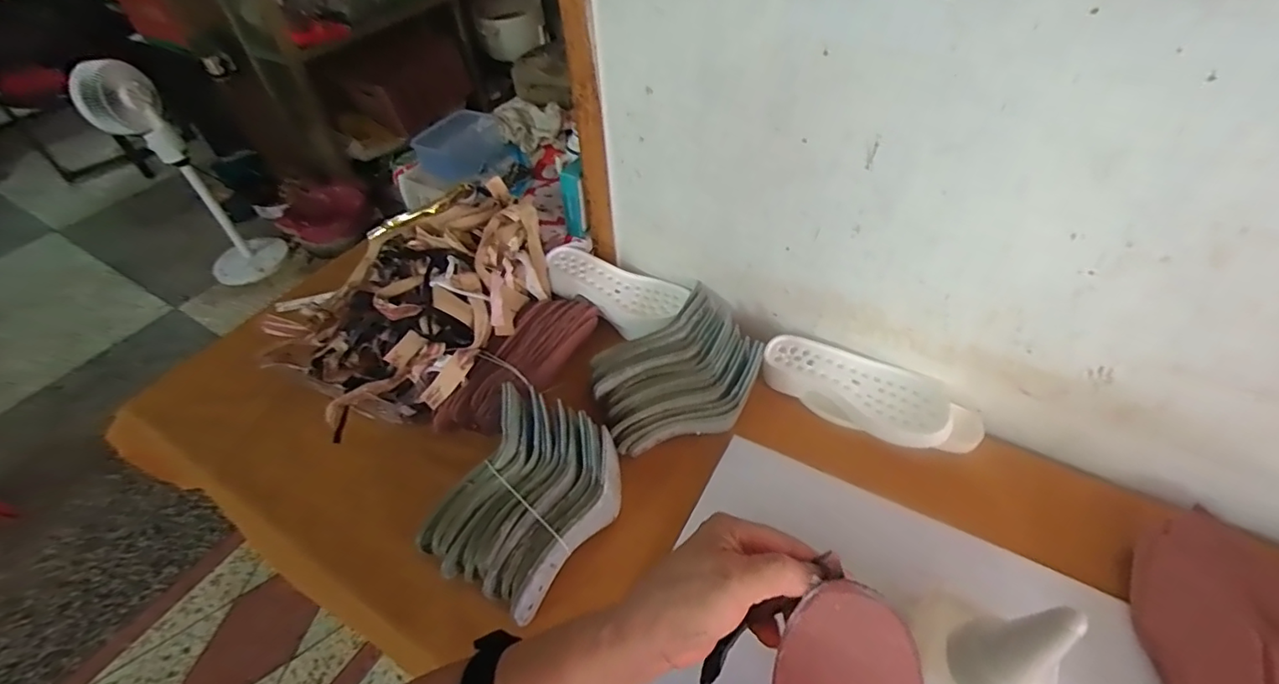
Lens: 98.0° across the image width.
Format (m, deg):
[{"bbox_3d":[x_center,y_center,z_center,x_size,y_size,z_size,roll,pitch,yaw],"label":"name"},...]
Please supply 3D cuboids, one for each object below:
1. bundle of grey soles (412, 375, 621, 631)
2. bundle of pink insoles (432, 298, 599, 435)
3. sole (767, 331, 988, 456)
[{"bbox_3d":[-0.137,0.188,0.690,0.183,0.086,0.237,22,52,23],"label":"bundle of grey soles"},{"bbox_3d":[-0.174,0.031,0.844,0.109,0.075,0.283,19,51,21],"label":"bundle of pink insoles"},{"bbox_3d":[0.320,0.075,0.789,0.297,0.060,0.105,25,54,25],"label":"sole"}]

